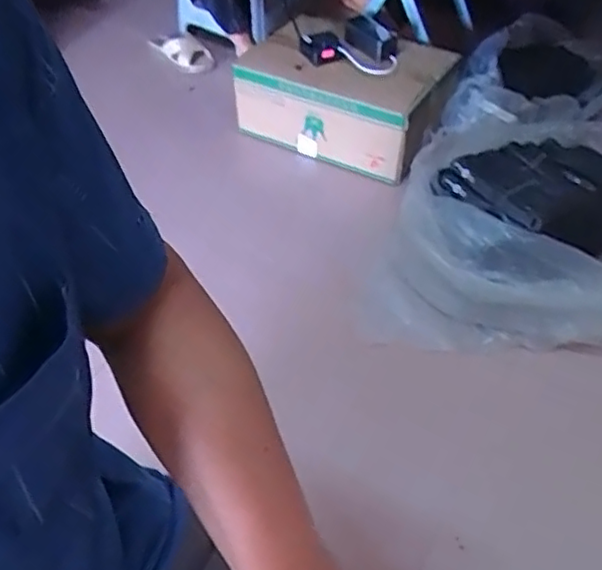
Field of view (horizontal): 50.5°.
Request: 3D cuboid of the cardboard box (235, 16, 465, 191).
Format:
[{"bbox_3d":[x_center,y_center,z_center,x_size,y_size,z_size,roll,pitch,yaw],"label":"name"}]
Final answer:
[{"bbox_3d":[0.087,-0.415,1.421,0.452,0.191,0.248,24,53,21],"label":"cardboard box"}]

